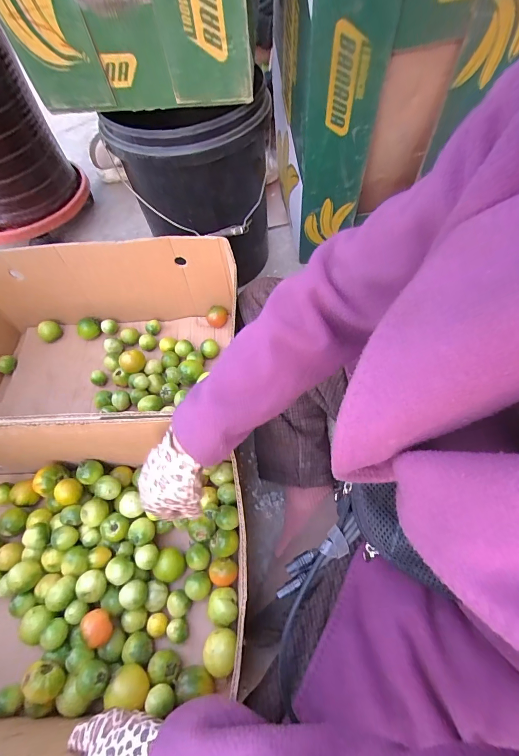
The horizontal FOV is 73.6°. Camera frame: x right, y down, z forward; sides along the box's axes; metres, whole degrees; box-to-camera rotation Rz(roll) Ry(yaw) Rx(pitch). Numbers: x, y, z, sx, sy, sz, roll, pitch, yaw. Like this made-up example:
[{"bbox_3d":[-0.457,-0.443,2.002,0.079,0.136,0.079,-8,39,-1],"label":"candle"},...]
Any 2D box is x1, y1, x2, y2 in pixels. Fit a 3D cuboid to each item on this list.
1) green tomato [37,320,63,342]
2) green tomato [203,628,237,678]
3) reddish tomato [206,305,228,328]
[{"bbox_3d":[-0.453,-0.101,0.746,0.039,0.043,0.046,38,69,23],"label":"green tomato"},{"bbox_3d":[-0.050,0.357,0.455,0.041,0.038,0.048,1,59,5],"label":"green tomato"},{"bbox_3d":[-0.090,-0.131,0.736,0.045,0.039,0.039,-16,59,-5],"label":"reddish tomato"}]

